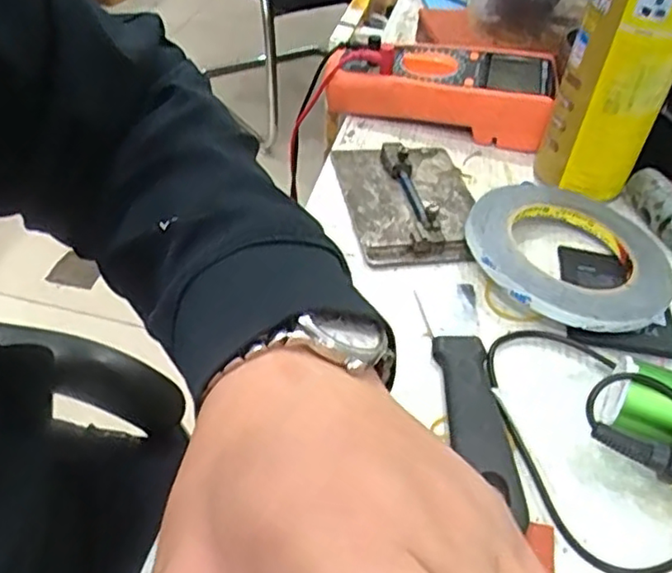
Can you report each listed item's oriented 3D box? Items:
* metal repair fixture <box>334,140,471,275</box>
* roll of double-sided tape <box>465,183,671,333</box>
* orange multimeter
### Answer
[{"bbox_3d":[0.051,-0.060,0.444,0.087,0.022,0.129,-3,44,-10],"label":"metal repair fixture"},{"bbox_3d":[0.147,-0.024,0.400,0.133,0.013,0.120,-23,53,-36],"label":"roll of double-sided tape"},{"bbox_3d":[0.083,-0.160,0.521,0.174,0.049,0.098,17,44,12],"label":"orange multimeter"}]

